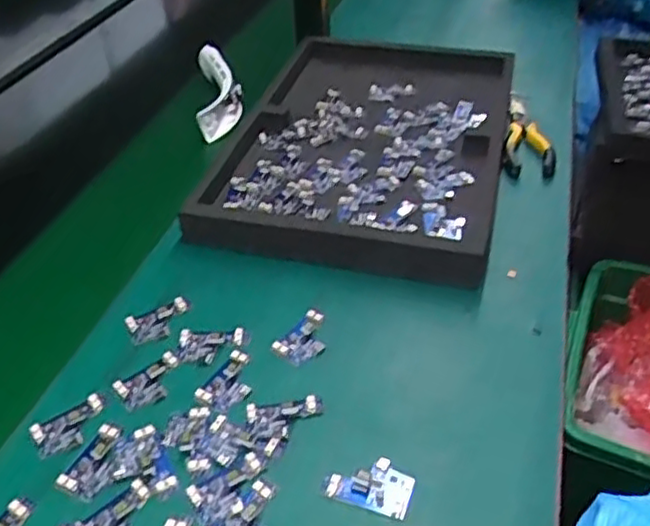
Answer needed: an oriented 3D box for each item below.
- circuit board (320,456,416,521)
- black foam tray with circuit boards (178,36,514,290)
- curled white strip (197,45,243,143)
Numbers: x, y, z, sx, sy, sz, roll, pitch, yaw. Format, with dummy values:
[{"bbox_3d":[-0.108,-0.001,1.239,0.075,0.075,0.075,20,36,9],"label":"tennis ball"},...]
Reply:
[{"bbox_3d":[0.031,0.146,0.462,0.059,0.011,0.038,14,43,17],"label":"circuit board"},{"bbox_3d":[0.053,-0.146,0.774,0.303,0.060,0.430,10,41,12],"label":"black foam tray with circuit boards"},{"bbox_3d":[-0.139,-0.233,0.902,0.055,0.055,0.179,-4,41,-5],"label":"curled white strip"}]

